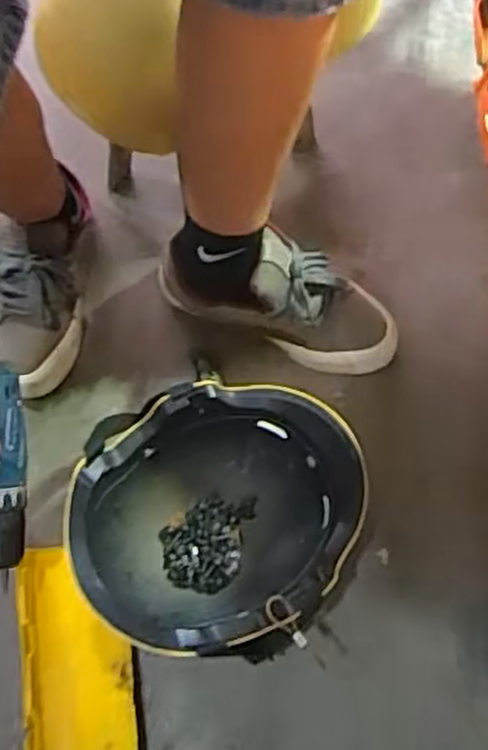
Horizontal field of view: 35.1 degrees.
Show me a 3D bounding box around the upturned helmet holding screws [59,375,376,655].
[{"bbox_3d":[-0.019,0.132,0.704,0.209,0.160,0.243,40,75,16],"label":"upturned helmet holding screws"}]

